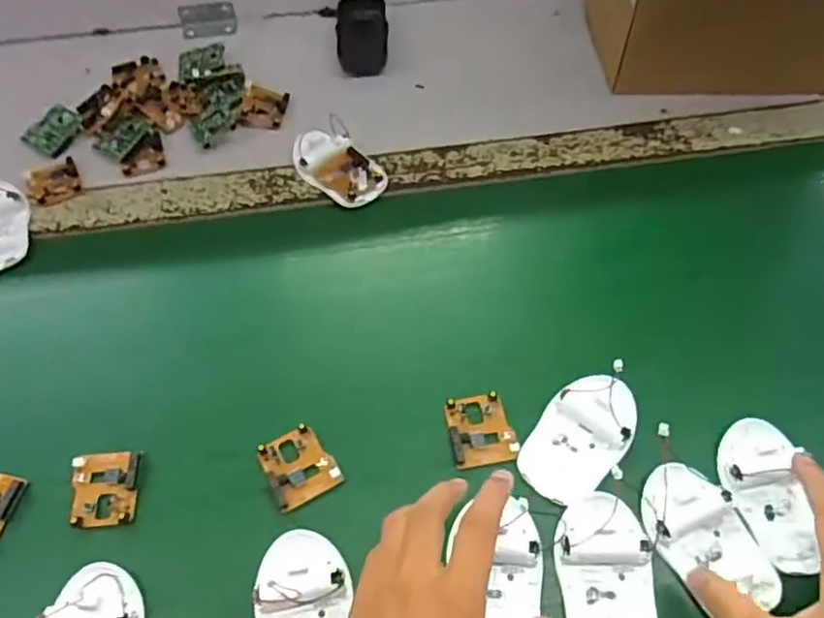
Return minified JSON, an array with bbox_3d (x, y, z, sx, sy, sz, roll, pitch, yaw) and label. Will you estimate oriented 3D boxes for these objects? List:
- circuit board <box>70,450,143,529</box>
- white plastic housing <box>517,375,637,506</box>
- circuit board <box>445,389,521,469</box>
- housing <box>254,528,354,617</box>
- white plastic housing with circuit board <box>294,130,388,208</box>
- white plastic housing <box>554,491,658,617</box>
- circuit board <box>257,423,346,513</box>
[{"bbox_3d":[-0.209,0.122,0.434,0.045,0.012,0.051,-3,58,-1],"label":"circuit board"},{"bbox_3d":[0.115,0.086,0.436,0.056,0.017,0.096,33,64,19],"label":"white plastic housing"},{"bbox_3d":[0.048,0.084,0.448,0.045,0.005,0.050,-9,59,-5],"label":"circuit board"},{"bbox_3d":[-0.066,0.183,0.385,0.054,0.021,0.093,-4,58,-2],"label":"housing"},{"bbox_3d":[-0.068,-0.128,0.574,0.094,0.026,0.053,38,66,21],"label":"white plastic housing with circuit board"},{"bbox_3d":[0.120,0.162,0.391,0.056,0.013,0.096,-1,58,0],"label":"white plastic housing"},{"bbox_3d":[-0.077,0.108,0.438,0.046,0.010,0.048,-26,62,-15],"label":"circuit board"}]

